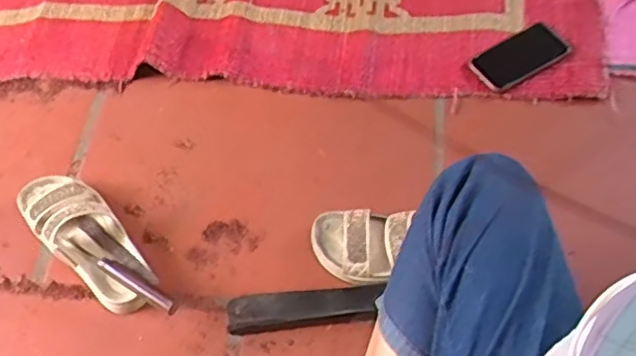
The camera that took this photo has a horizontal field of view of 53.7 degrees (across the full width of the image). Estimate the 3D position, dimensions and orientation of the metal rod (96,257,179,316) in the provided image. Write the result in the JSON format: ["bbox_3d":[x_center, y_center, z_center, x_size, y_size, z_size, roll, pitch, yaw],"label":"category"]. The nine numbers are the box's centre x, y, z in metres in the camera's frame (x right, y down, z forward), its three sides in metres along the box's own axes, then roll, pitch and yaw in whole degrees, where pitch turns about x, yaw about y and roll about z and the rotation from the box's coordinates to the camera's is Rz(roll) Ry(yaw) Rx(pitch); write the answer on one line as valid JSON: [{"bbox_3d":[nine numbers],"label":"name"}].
[{"bbox_3d":[-0.221,0.129,0.763,0.122,0.016,0.017,29,62,16],"label":"metal rod"}]

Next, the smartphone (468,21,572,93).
[{"bbox_3d":[0.313,-0.190,0.976,0.157,0.017,0.078,-28,64,-16],"label":"smartphone"}]

